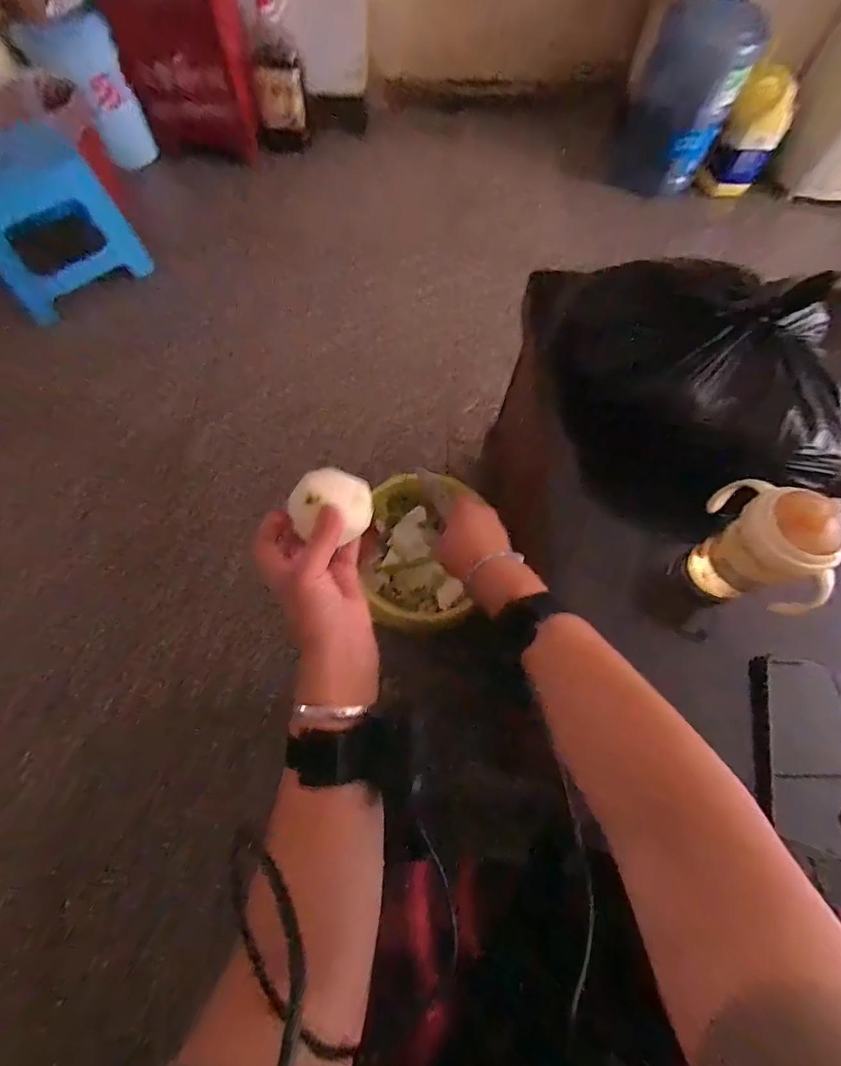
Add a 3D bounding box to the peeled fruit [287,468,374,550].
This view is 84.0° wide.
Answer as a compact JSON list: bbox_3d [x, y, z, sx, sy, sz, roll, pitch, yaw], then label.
[{"bbox_3d":[-0.070,-0.025,0.374,0.063,0.048,0.057,-16,68,-9],"label":"peeled fruit"}]

